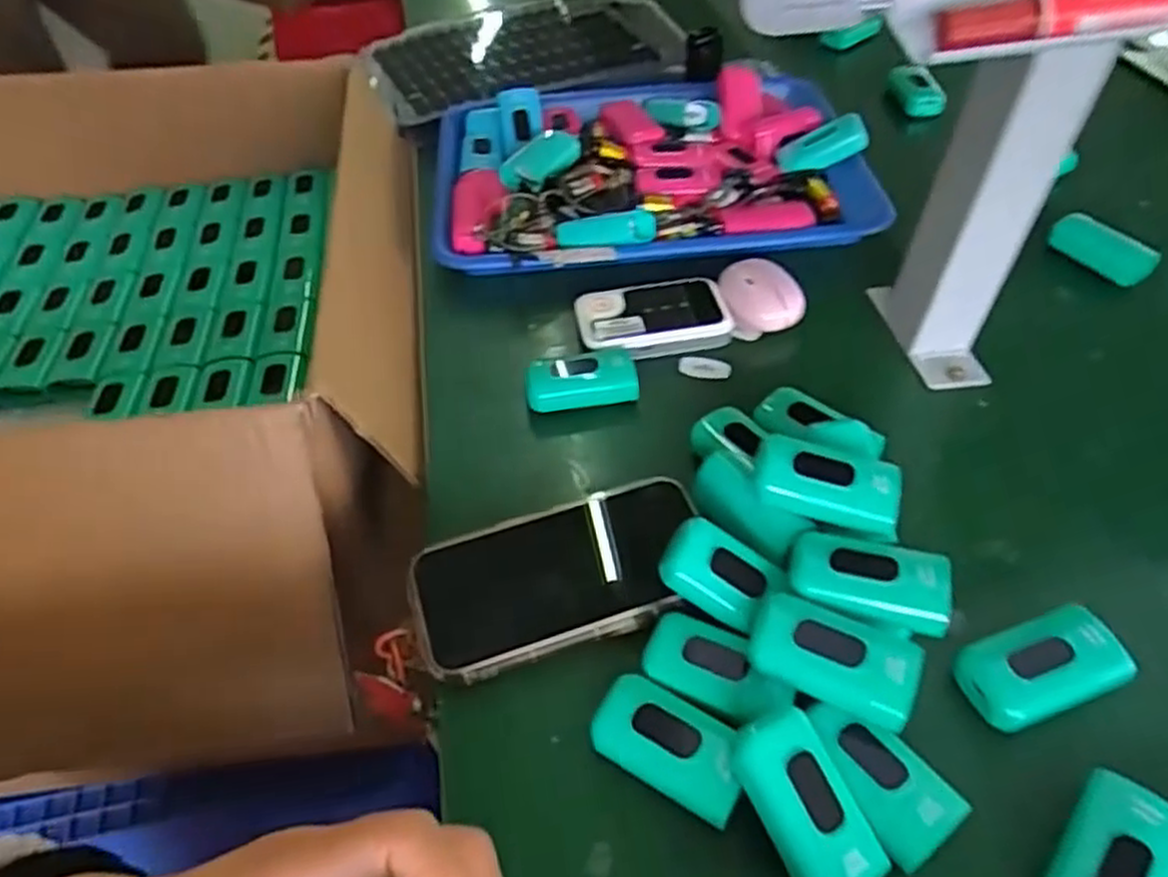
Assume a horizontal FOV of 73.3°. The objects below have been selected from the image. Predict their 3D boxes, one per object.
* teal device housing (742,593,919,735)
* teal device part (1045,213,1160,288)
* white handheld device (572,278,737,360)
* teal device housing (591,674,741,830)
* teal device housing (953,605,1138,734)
[{"bbox_3d":[0.106,0.091,0.333,0.068,0.019,0.037,21,51,17],"label":"teal device housing"},{"bbox_3d":[0.381,-0.140,0.576,0.027,0.022,0.070,-32,56,-26],"label":"teal device part"},{"bbox_3d":[0.045,-0.077,0.522,0.097,0.022,0.059,-10,49,-9],"label":"white handheld device"},{"bbox_3d":[0.036,0.126,0.326,0.064,0.017,0.035,26,53,21],"label":"teal device housing"},{"bbox_3d":[0.202,0.100,0.346,0.071,0.015,0.038,-14,50,-13],"label":"teal device housing"}]

